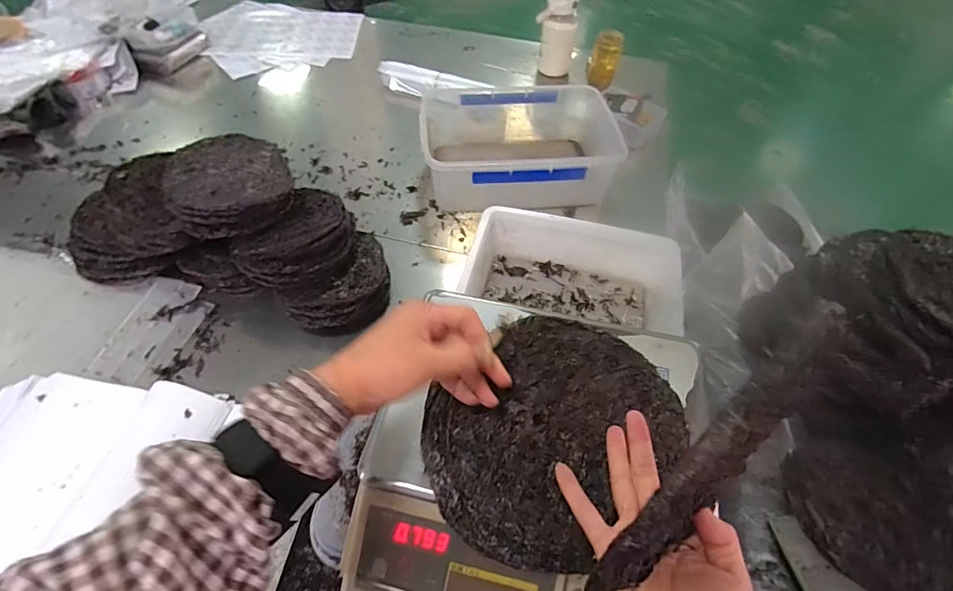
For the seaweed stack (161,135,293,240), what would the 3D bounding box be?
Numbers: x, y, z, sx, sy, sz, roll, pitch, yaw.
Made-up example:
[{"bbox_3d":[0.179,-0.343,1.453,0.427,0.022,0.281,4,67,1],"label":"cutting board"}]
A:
[{"bbox_3d":[-0.420,-0.194,0.790,0.187,0.061,0.206,-15,55,-14],"label":"seaweed stack"}]

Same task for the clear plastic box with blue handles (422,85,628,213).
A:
[{"bbox_3d":[0.088,-0.355,1.099,0.431,0.140,0.358,-5,53,-9],"label":"clear plastic box with blue handles"}]

